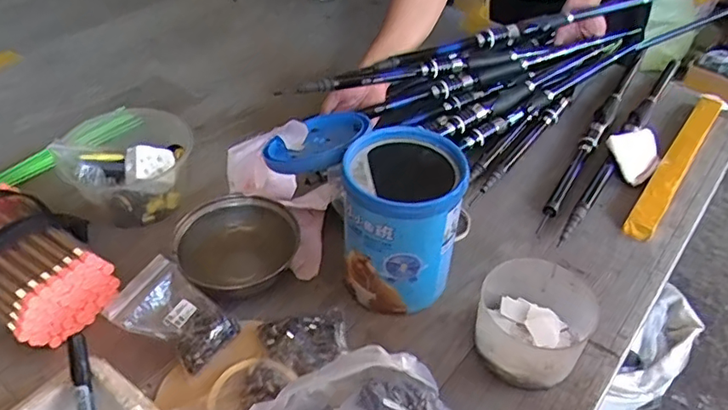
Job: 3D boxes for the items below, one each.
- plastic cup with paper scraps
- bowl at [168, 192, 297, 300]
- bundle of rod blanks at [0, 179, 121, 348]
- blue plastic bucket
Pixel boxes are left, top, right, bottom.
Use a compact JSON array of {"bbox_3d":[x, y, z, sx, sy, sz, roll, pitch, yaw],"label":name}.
[{"bbox_3d":[0.175,0.124,0.596,0.110,0.071,0.114,1,44,-1],"label":"plastic cup with paper scraps"},{"bbox_3d":[-0.151,0.062,0.677,0.137,0.071,0.131,1,44,-1],"label":"bowl"},{"bbox_3d":[-0.381,0.060,0.641,0.214,0.082,0.136,27,49,24],"label":"bundle of rod blanks"},{"bbox_3d":[0.041,0.020,0.629,0.119,0.173,0.125,1,44,-1],"label":"blue plastic bucket"}]

